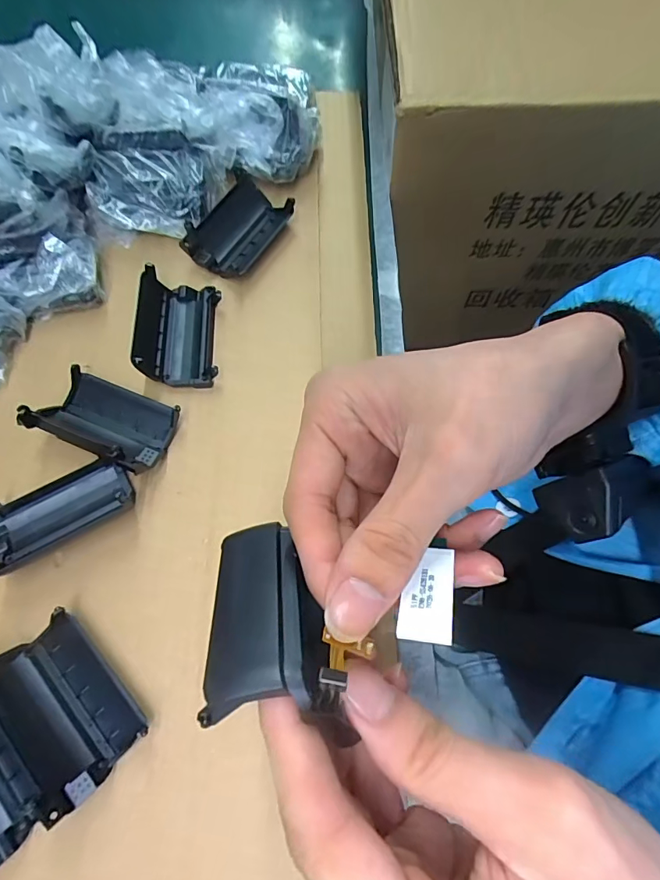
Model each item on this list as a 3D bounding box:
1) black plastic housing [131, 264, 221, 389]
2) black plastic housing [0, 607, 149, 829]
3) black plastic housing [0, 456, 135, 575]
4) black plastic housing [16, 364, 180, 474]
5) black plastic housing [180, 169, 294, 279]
[{"bbox_3d":[-0.095,-0.069,0.281,0.047,0.023,0.070,-2,69,-4],"label":"black plastic housing"},{"bbox_3d":[-0.119,0.118,0.201,0.045,0.022,0.071,-41,73,-14],"label":"black plastic housing"},{"bbox_3d":[-0.146,0.038,0.241,0.079,0.012,0.038,-32,71,-12],"label":"black plastic housing"},{"bbox_3d":[-0.125,-0.012,0.255,0.071,0.026,0.044,19,69,8],"label":"black plastic housing"},{"bbox_3d":[-0.062,-0.144,0.311,0.044,0.024,0.071,31,71,12],"label":"black plastic housing"}]

